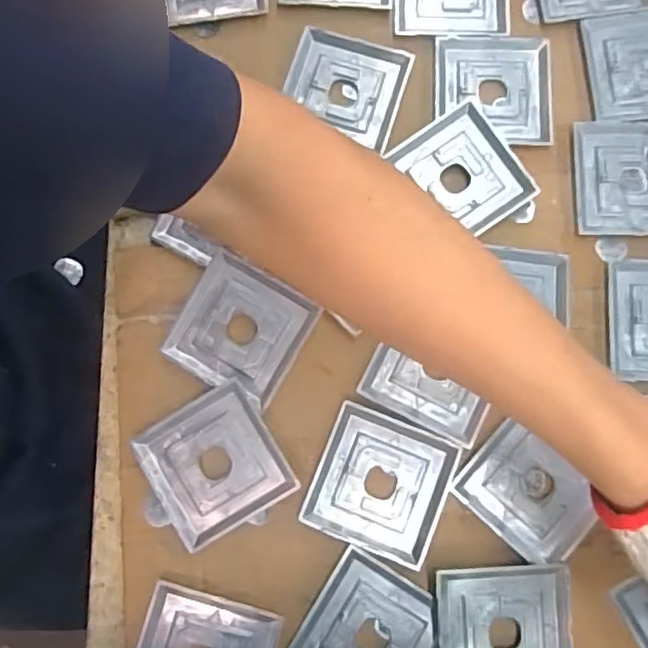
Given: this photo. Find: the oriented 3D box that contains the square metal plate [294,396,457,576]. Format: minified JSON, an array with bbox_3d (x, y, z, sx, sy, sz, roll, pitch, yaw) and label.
[{"bbox_3d":[0.040,0.114,0.450,0.092,0.005,0.093,21,81,5],"label":"square metal plate"}]

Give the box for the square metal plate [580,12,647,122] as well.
[{"bbox_3d":[0.255,-0.206,0.503,0.089,0.005,0.089,-5,80,1],"label":"square metal plate"}]

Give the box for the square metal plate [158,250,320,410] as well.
[{"bbox_3d":[-0.063,0.005,0.469,0.092,0.010,0.085,30,82,6],"label":"square metal plate"}]

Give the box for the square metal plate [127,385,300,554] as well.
[{"bbox_3d":[-0.078,0.100,0.452,0.090,0.009,0.090,-31,80,-4],"label":"square metal plate"}]

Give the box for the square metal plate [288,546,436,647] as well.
[{"bbox_3d":[0.032,0.212,0.426,0.086,0.004,0.087,32,82,7],"label":"square metal plate"}]

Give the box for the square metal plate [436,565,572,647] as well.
[{"bbox_3d":[0.121,0.208,0.422,0.088,0.011,0.088,-3,80,1],"label":"square metal plate"}]

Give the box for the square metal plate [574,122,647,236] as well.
[{"bbox_3d":[0.240,-0.112,0.489,0.088,0.005,0.090,0,80,1],"label":"square metal plate"}]

